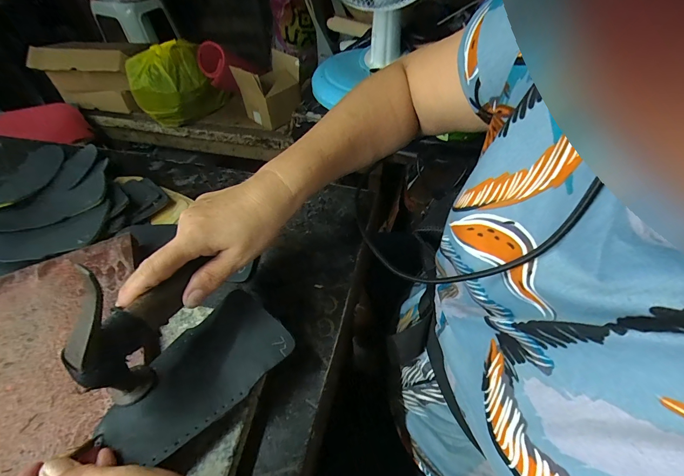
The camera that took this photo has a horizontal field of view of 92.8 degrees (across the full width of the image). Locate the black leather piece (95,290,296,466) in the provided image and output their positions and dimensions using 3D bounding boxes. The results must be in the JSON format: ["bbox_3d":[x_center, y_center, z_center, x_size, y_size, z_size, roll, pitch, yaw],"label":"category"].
[{"bbox_3d":[-0.114,0.110,0.267,0.080,0.007,0.140,34,56,25],"label":"black leather piece"}]

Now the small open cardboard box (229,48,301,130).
[{"bbox_3d":[-0.215,-0.443,0.976,0.154,0.164,0.154,-38,58,-26],"label":"small open cardboard box"}]

